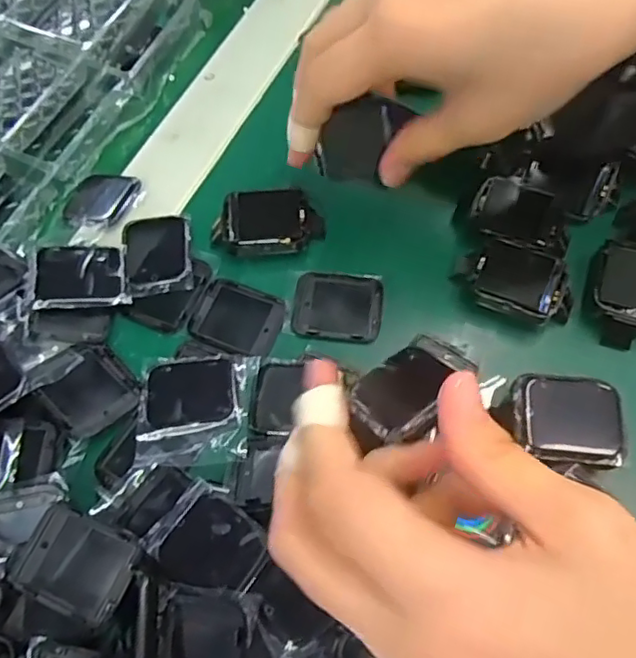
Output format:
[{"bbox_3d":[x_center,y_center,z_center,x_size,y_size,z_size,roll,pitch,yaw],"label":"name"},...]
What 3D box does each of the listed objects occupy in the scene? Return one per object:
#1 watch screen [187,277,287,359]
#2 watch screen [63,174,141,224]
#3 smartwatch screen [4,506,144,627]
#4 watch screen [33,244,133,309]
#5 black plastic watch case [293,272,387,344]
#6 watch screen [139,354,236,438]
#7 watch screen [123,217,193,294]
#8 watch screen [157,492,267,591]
[{"bbox_3d":[-0.037,-0.005,0.271,0.039,0.004,0.033,20,66,10],"label":"watch screen"},{"bbox_3d":[-0.112,-0.066,0.303,0.038,0.004,0.033,13,65,23],"label":"watch screen"},{"bbox_3d":[-0.088,0.085,0.214,0.040,0.006,0.031,23,67,11],"label":"smartwatch screen"},{"bbox_3d":[-0.108,-0.024,0.268,0.037,0.004,0.033,-4,60,-22],"label":"watch screen"},{"bbox_3d":[0.009,-0.010,0.273,0.039,0.004,0.033,8,65,4],"label":"black plastic watch case"},{"bbox_3d":[-0.054,0.027,0.251,0.037,0.005,0.031,-10,65,-4],"label":"watch screen"},{"bbox_3d":[-0.076,-0.036,0.284,0.030,0.005,0.042,-9,65,-4],"label":"watch screen"},{"bbox_3d":[-0.037,0.079,0.212,0.033,0.007,0.032,35,70,16],"label":"watch screen"}]

